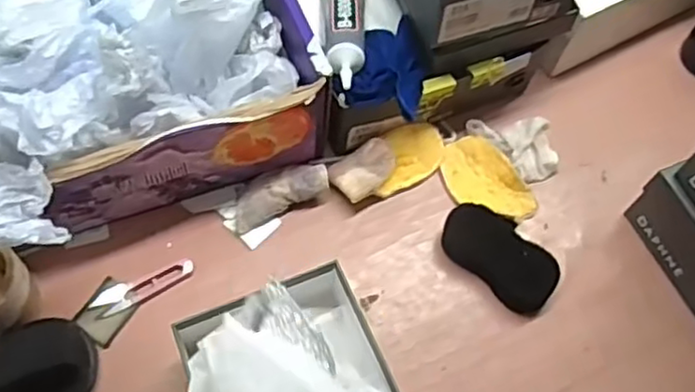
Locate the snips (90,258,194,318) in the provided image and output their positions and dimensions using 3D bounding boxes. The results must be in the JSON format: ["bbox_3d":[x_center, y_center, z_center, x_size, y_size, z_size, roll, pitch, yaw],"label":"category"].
[{"bbox_3d":[-0.206,0.089,0.672,0.102,0.008,0.028,-28,68,-17],"label":"snips"}]

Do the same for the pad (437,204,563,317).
[{"bbox_3d":[0.160,0.062,0.701,0.128,0.031,0.063,41,67,16],"label":"pad"}]

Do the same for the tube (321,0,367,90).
[{"bbox_3d":[-0.002,-0.172,0.691,0.050,0.029,0.158,1,50,-3],"label":"tube"}]

